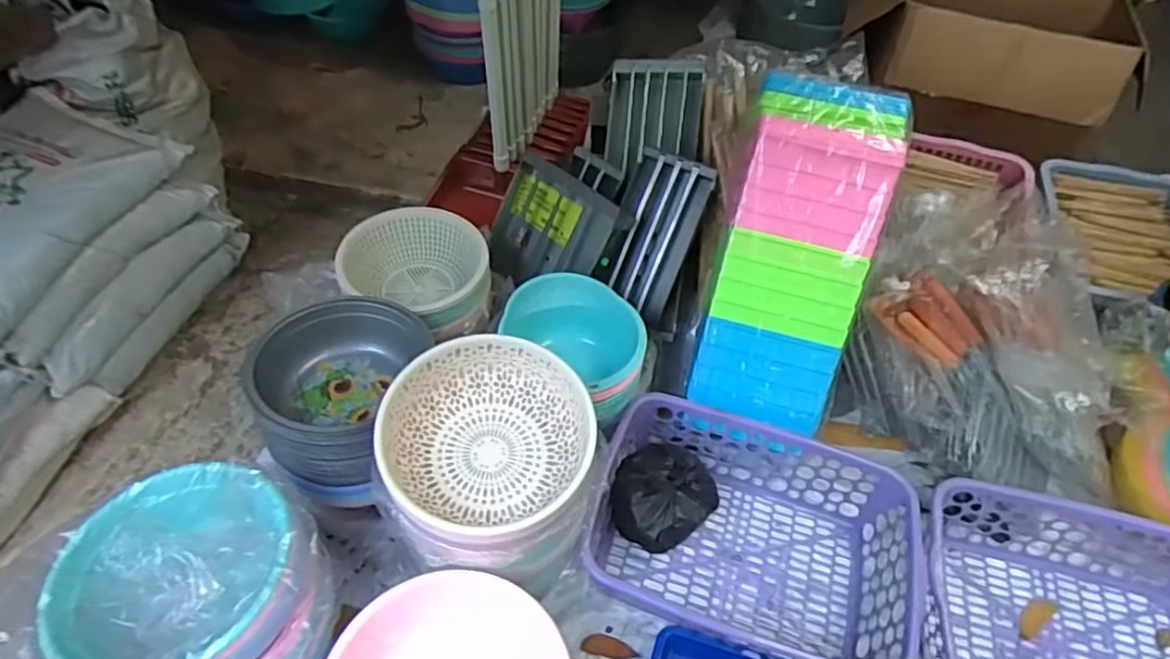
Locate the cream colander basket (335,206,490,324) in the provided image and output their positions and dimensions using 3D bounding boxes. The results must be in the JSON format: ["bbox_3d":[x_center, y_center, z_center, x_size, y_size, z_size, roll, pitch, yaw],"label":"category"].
[{"bbox_3d":[-0.267,-0.087,1.107,0.205,0.128,0.195,2,50,-2],"label":"cream colander basket"}]

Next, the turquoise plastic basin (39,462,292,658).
[{"bbox_3d":[-0.428,0.256,0.711,0.217,0.072,0.224,2,50,-2],"label":"turquoise plastic basin"}]

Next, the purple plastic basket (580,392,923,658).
[{"bbox_3d":[0.243,0.291,0.993,0.436,0.153,0.288,16,50,9],"label":"purple plastic basket"}]

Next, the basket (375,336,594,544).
[{"bbox_3d":[-0.114,0.136,0.811,0.236,0.098,0.235,2,50,-2],"label":"basket"}]

